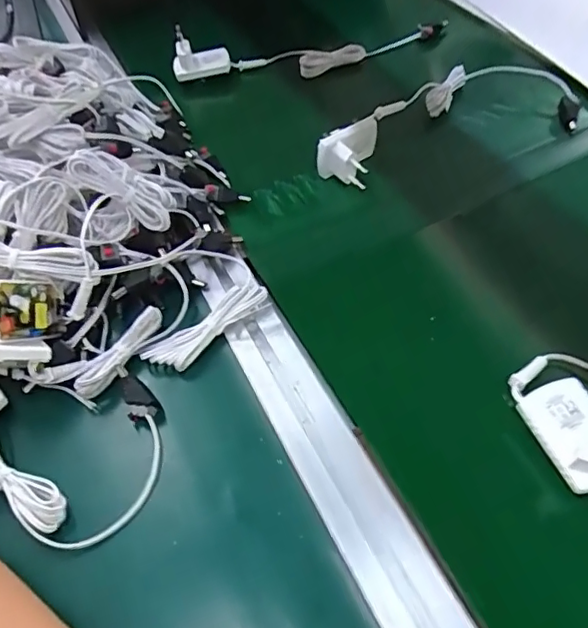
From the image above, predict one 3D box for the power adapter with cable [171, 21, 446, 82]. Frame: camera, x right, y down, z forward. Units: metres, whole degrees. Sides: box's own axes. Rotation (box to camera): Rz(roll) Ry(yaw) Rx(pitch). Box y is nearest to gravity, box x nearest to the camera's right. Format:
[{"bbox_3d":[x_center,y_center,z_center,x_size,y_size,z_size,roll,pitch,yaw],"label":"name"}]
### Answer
[{"bbox_3d":[0.023,-0.295,0.613,0.309,0.056,0.055,-12,51,-4],"label":"power adapter with cable"}]

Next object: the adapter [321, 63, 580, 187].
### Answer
[{"bbox_3d":[0.137,-0.186,0.521,0.250,0.045,0.099,-17,52,-8],"label":"adapter"}]

